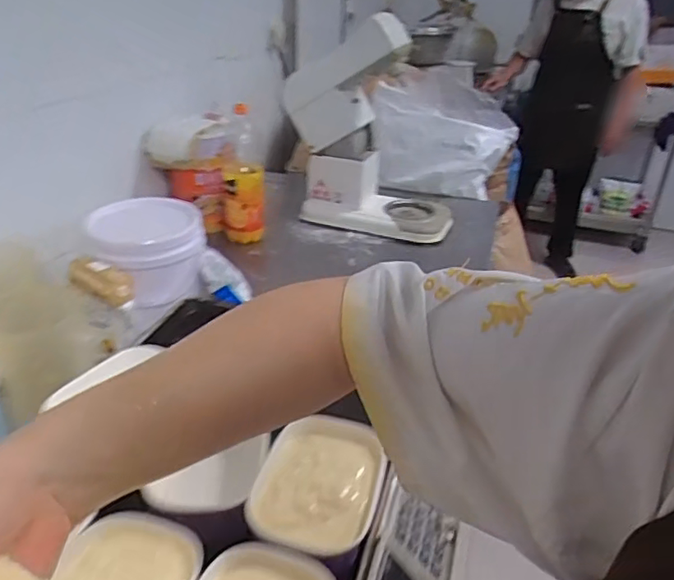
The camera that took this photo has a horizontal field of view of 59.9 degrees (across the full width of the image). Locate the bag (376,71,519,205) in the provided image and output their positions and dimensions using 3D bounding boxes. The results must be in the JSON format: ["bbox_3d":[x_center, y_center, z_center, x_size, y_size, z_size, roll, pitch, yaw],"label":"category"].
[{"bbox_3d":[0.332,-0.494,1.806,0.453,0.376,0.128,8,3,-12],"label":"bag"}]

